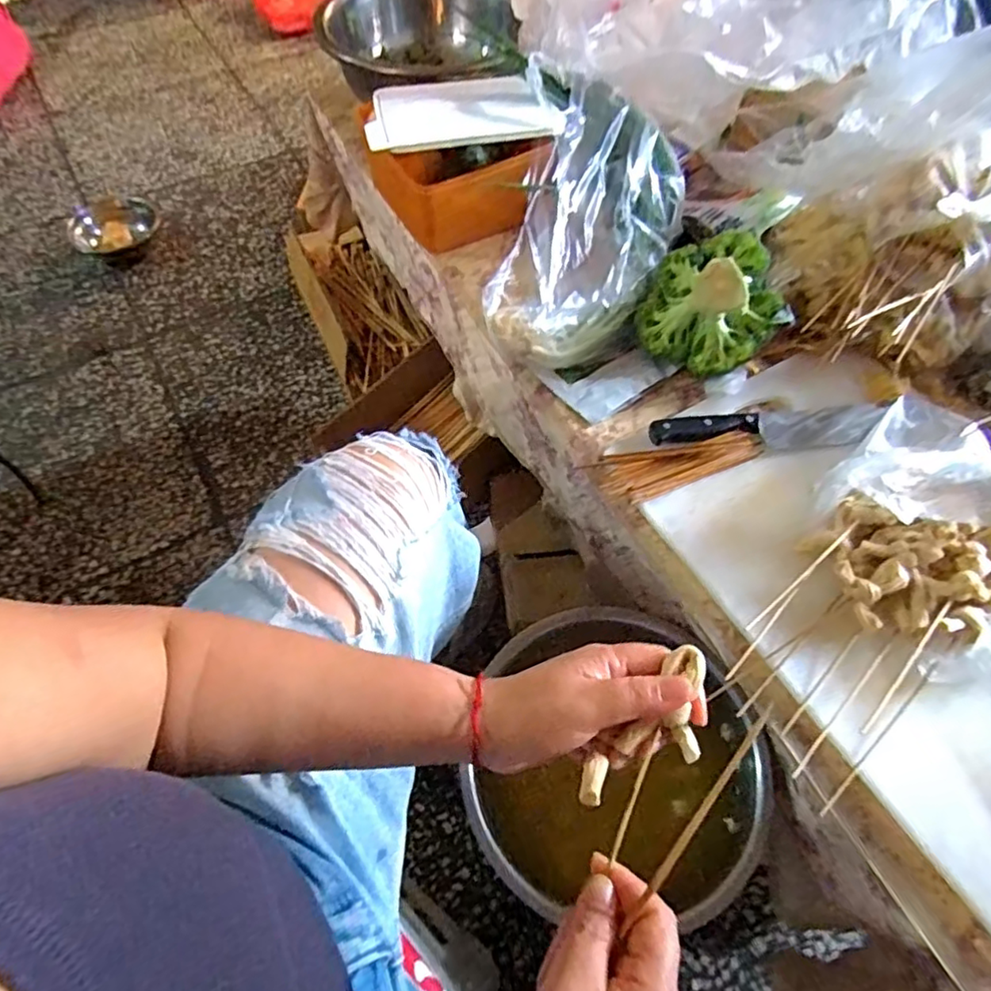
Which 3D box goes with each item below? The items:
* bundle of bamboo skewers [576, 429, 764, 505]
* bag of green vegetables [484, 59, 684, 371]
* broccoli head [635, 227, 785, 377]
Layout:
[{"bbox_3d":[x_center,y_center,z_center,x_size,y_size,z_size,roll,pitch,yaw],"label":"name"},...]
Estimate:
[{"bbox_3d":[0.173,-0.026,0.570,0.160,0.015,0.050,-10,59,-6],"label":"bundle of bamboo skewers"},{"bbox_3d":[0.100,-0.287,0.654,0.179,0.088,0.342,13,73,8],"label":"bag of green vegetables"},{"bbox_3d":[0.213,-0.194,0.596,0.132,0.102,0.108,18,60,11],"label":"broccoli head"}]

